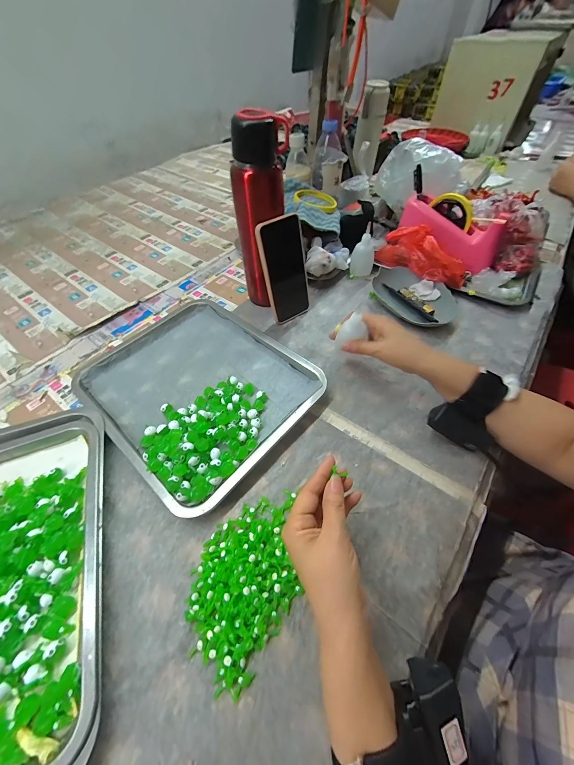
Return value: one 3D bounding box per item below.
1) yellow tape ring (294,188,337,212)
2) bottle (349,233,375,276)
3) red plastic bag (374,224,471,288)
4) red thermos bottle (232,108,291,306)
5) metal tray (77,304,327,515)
[{"bbox_3d":[0.061,-0.398,0.624,0.090,0.017,0.104,-1,54,0],"label":"yellow tape ring"},{"bbox_3d":[0.156,-0.261,0.582,0.044,0.073,0.045,15,55,12],"label":"bottle"},{"bbox_3d":[0.254,-0.241,0.544,0.173,0.069,0.047,29,59,21],"label":"red plastic bag"},{"bbox_3d":[-0.038,-0.253,0.465,0.072,0.271,0.059,-37,61,-23],"label":"red thermos bottle"},{"bbox_3d":[-0.141,-0.007,0.432,0.328,0.027,0.257,35,62,24],"label":"metal tray"}]

